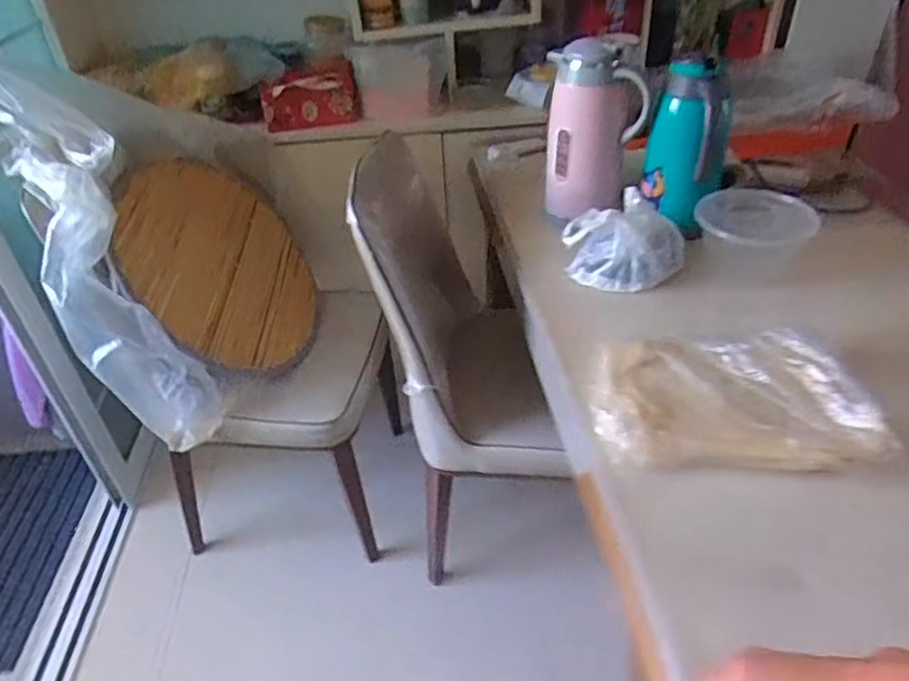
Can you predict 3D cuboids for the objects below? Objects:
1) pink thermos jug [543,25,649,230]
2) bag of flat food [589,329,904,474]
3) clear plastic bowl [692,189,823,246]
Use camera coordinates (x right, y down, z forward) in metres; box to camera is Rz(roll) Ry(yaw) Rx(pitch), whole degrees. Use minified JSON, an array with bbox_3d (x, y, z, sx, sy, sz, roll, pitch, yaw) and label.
[{"bbox_3d":[0.233,-0.342,1.088,0.142,0.301,0.116,10,41,14],"label":"pink thermos jug"},{"bbox_3d":[0.313,0.065,0.760,0.306,0.044,0.204,-2,39,0],"label":"bag of flat food"},{"bbox_3d":[0.468,-0.195,1.014,0.145,0.027,0.166,-30,47,-30],"label":"clear plastic bowl"}]

